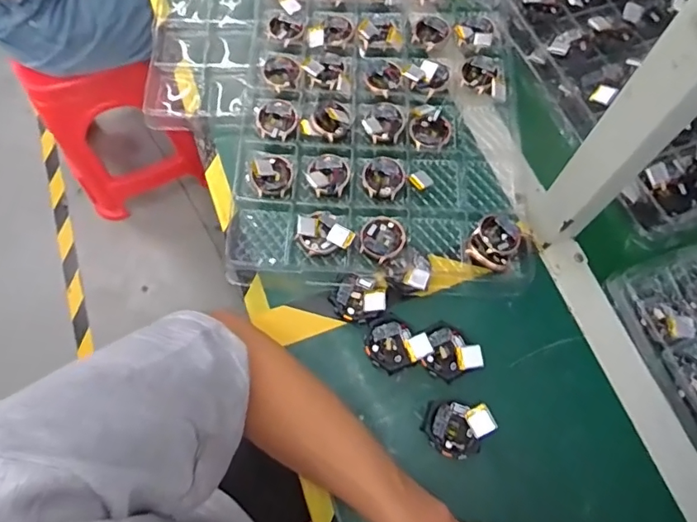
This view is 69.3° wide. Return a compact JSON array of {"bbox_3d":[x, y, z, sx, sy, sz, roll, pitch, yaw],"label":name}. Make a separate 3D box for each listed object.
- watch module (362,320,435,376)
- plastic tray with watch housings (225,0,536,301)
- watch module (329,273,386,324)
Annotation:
[{"bbox_3d":[0.045,0.079,0.476,0.055,0.007,0.045,-26,71,-8],"label":"watch module"},{"bbox_3d":[0.037,-0.181,0.568,0.295,0.030,0.436,2,69,2],"label":"plastic tray with watch housings"},{"bbox_3d":[0.011,0.037,0.491,0.051,0.012,0.046,26,72,11],"label":"watch module"}]

